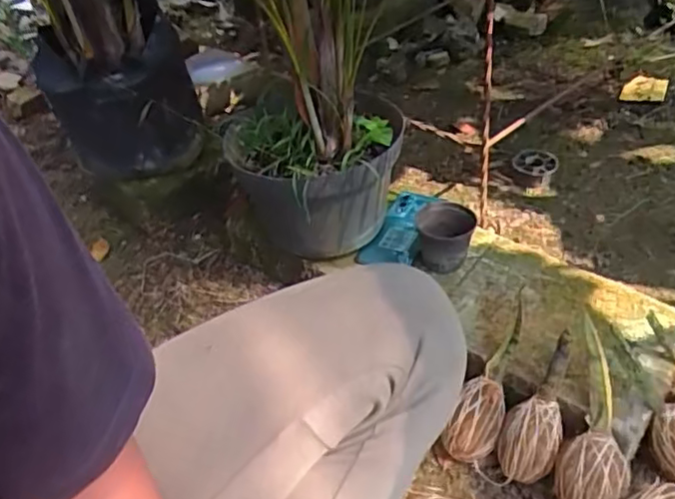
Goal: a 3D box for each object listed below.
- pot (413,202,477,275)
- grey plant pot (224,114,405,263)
[{"bbox_3d":[0.137,-0.015,0.795,0.070,0.063,0.088,2,40,8],"label":"pot"},{"bbox_3d":[-0.026,-0.091,0.794,0.175,0.158,0.197,-19,42,-16],"label":"grey plant pot"}]

